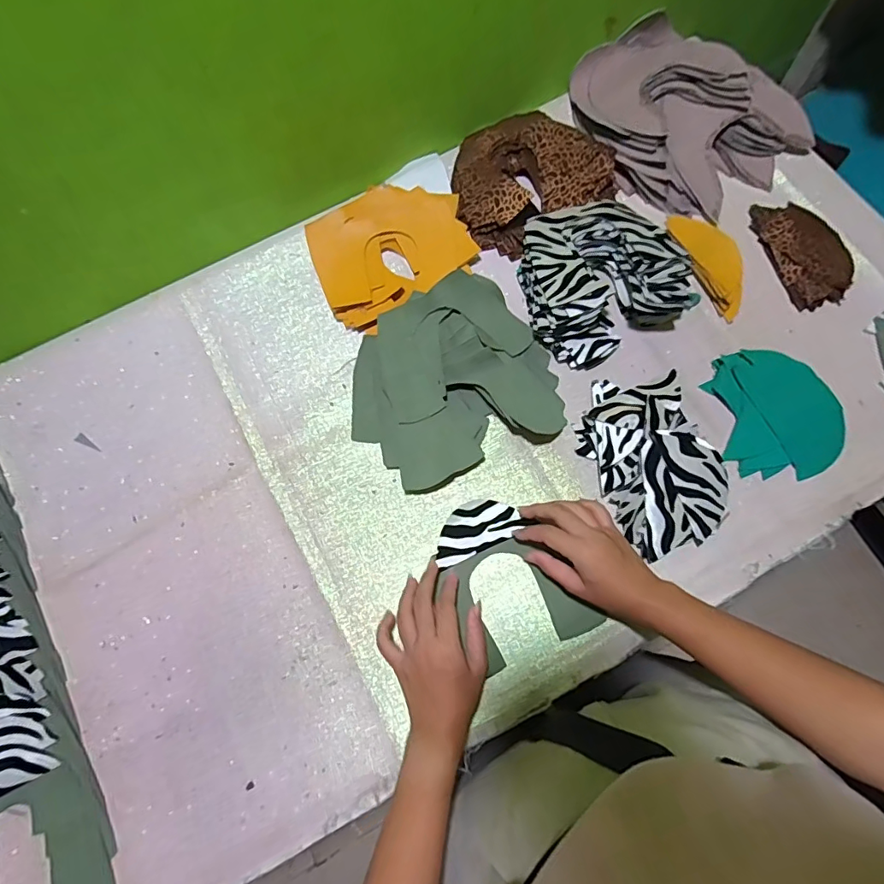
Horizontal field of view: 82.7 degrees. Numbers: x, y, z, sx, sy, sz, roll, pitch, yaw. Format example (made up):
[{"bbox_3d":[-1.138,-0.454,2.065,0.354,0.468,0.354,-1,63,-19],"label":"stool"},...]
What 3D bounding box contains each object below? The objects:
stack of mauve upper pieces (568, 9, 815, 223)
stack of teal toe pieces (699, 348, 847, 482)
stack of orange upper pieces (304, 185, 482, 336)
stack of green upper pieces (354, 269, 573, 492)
[{"bbox_3d":[0.284,-0.411,0.613,0.189,0.059,0.270,-35,74,-8],"label":"stack of mauve upper pieces"},{"bbox_3d":[0.356,-0.034,0.530,0.121,0.020,0.138,-11,72,-1],"label":"stack of teal toe pieces"},{"bbox_3d":[-0.058,-0.232,0.608,0.199,0.035,0.167,-33,74,-8],"label":"stack of orange upper pieces"},{"bbox_3d":[0.006,-0.069,0.546,0.222,0.049,0.202,-23,73,-5],"label":"stack of green upper pieces"}]

